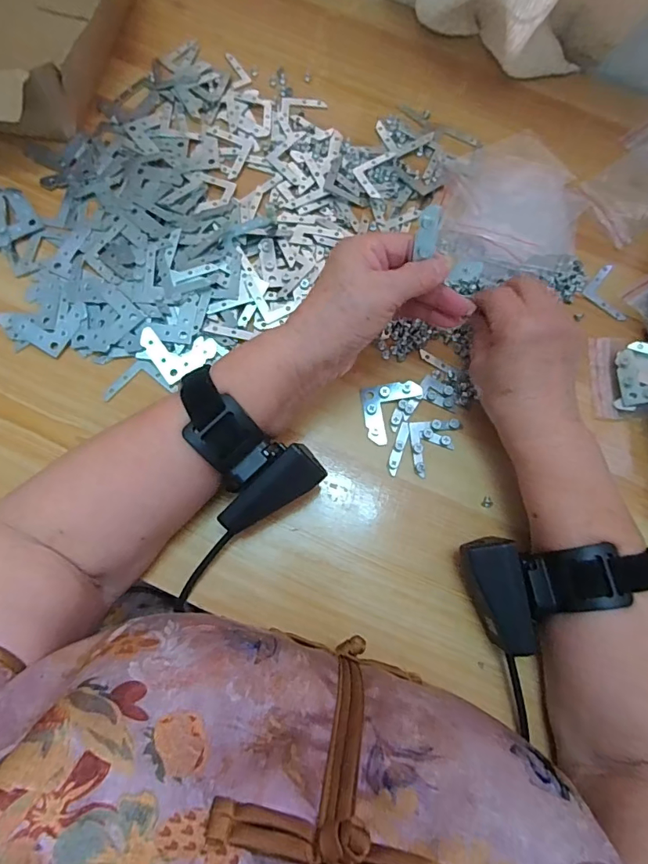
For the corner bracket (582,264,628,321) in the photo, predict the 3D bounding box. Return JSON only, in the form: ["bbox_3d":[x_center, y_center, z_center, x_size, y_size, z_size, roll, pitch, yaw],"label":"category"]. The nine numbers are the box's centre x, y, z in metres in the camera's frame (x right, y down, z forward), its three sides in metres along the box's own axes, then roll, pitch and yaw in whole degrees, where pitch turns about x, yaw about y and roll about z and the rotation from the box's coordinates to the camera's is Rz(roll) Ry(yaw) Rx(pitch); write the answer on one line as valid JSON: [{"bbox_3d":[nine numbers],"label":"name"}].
[{"bbox_3d":[0.246,-0.118,0.399,0.042,0.006,0.039,43,75,8],"label":"corner bracket"}]

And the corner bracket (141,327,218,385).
[{"bbox_3d":[-0.111,-0.067,0.360,0.046,0.009,0.044,-34,79,-13],"label":"corner bracket"}]

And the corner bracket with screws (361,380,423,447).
[{"bbox_3d":[0.054,-0.015,0.354,0.045,0.008,0.046,-5,75,-6],"label":"corner bracket with screws"}]

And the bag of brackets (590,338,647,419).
[{"bbox_3d":[0.253,-0.044,0.363,0.079,0.014,0.064,0,74,22],"label":"bag of brackets"}]

